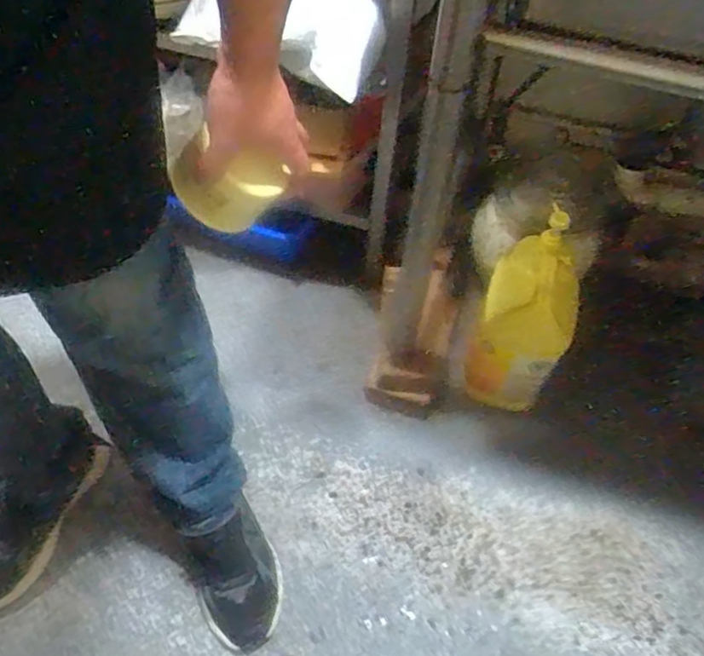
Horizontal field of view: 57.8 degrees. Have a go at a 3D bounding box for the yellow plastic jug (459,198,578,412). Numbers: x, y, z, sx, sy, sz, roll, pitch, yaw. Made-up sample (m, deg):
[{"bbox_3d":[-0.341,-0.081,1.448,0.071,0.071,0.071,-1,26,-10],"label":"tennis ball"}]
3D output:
[{"bbox_3d":[0.287,-0.006,1.102,0.136,0.317,0.199,7,54,1],"label":"yellow plastic jug"}]

